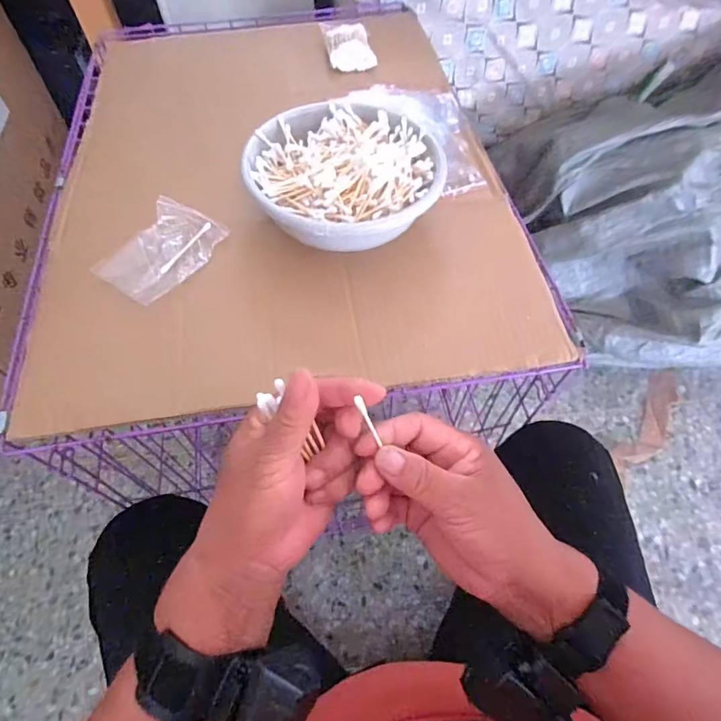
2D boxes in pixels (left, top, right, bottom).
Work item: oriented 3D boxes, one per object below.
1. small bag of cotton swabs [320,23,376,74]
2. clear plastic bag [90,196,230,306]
[{"bbox_3d":[-0.019,-0.448,0.650,0.061,0.031,0.090,-12,60,-7],"label":"small bag of cotton swabs"},{"bbox_3d":[-0.193,-0.107,0.441,0.082,0.025,0.106,27,63,15],"label":"clear plastic bag"}]

